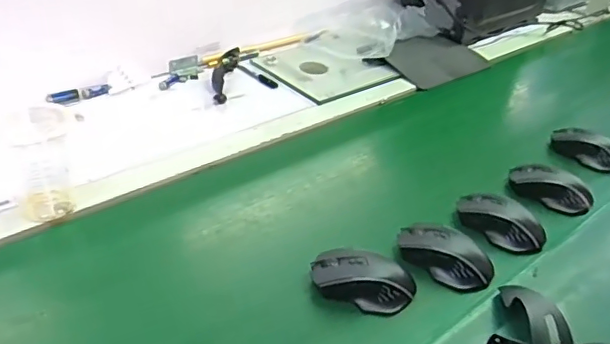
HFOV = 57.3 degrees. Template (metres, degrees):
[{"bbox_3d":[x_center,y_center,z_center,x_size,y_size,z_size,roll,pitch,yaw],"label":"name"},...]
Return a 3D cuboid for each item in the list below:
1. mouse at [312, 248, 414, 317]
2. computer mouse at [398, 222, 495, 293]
[{"bbox_3d":[0.066,0.119,0.633,0.117,0.038,0.060,20,37,17],"label":"mouse"},{"bbox_3d":[0.171,0.098,0.680,0.116,0.035,0.061,33,43,31],"label":"computer mouse"}]

